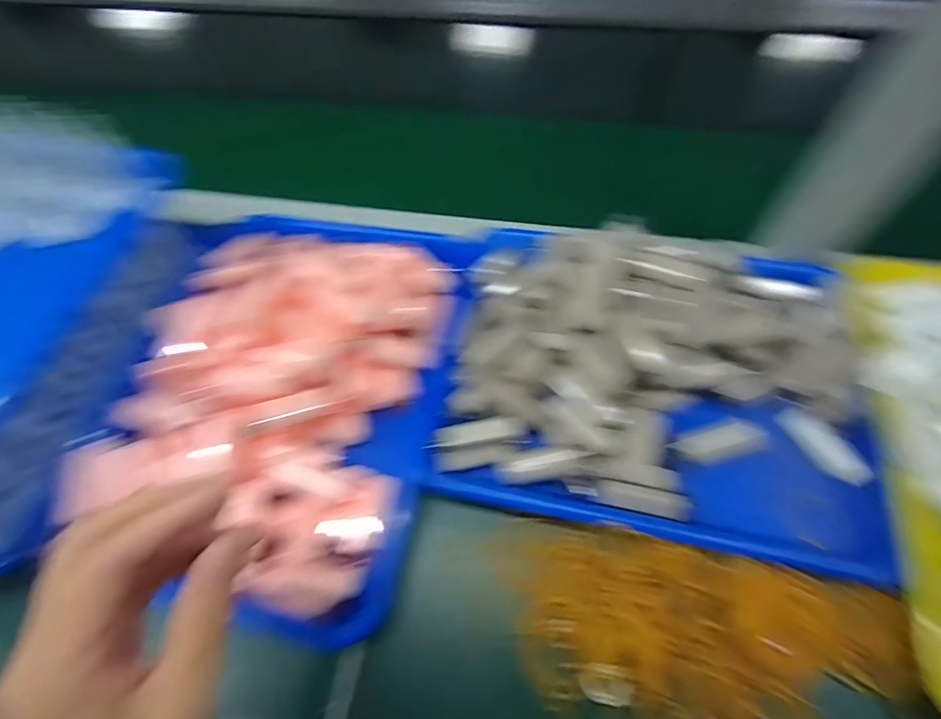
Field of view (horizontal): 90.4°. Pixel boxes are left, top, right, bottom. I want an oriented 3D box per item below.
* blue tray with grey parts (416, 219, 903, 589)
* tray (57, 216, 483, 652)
[{"bbox_3d":[0.135,0.002,0.346,0.314,0.053,0.238,10,63,8],"label":"blue tray with grey parts"},{"bbox_3d":[-0.147,0.012,0.360,0.245,0.040,0.325,10,62,8],"label":"tray"}]

